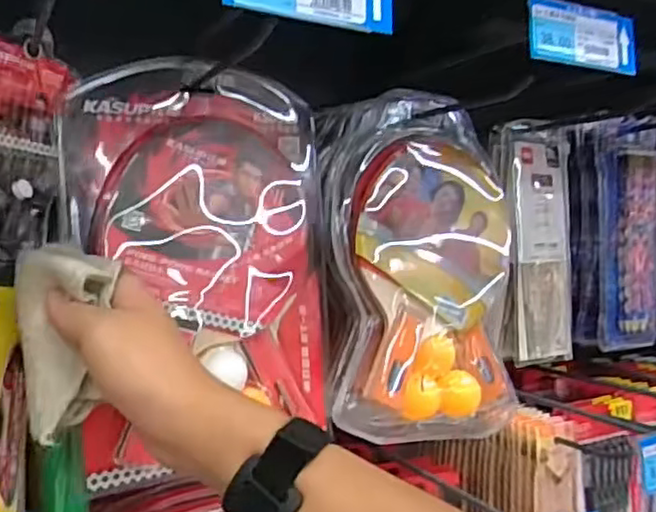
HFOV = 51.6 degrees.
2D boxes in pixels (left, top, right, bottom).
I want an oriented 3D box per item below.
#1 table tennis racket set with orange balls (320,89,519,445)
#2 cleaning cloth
[{"bbox_3d":[0.083,0.003,0.589,0.179,0.301,0.054,0,-11,-22],"label":"table tennis racket set with orange balls"},{"bbox_3d":[-0.151,0.047,0.388,0.054,0.108,0.035,1,-14,-17],"label":"cleaning cloth"}]

